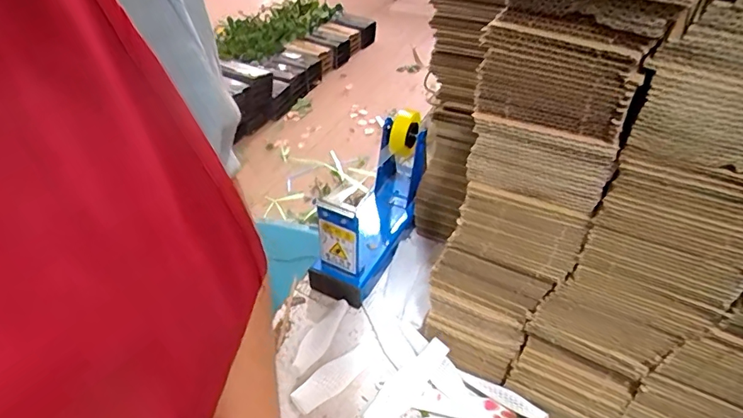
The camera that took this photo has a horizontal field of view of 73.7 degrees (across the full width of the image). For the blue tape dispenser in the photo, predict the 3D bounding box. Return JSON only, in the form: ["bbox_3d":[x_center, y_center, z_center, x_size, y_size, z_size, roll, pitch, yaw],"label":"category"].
[{"bbox_3d":[0.002,-0.013,0.534,0.064,0.117,0.192,17,45,20],"label":"blue tape dispenser"}]

